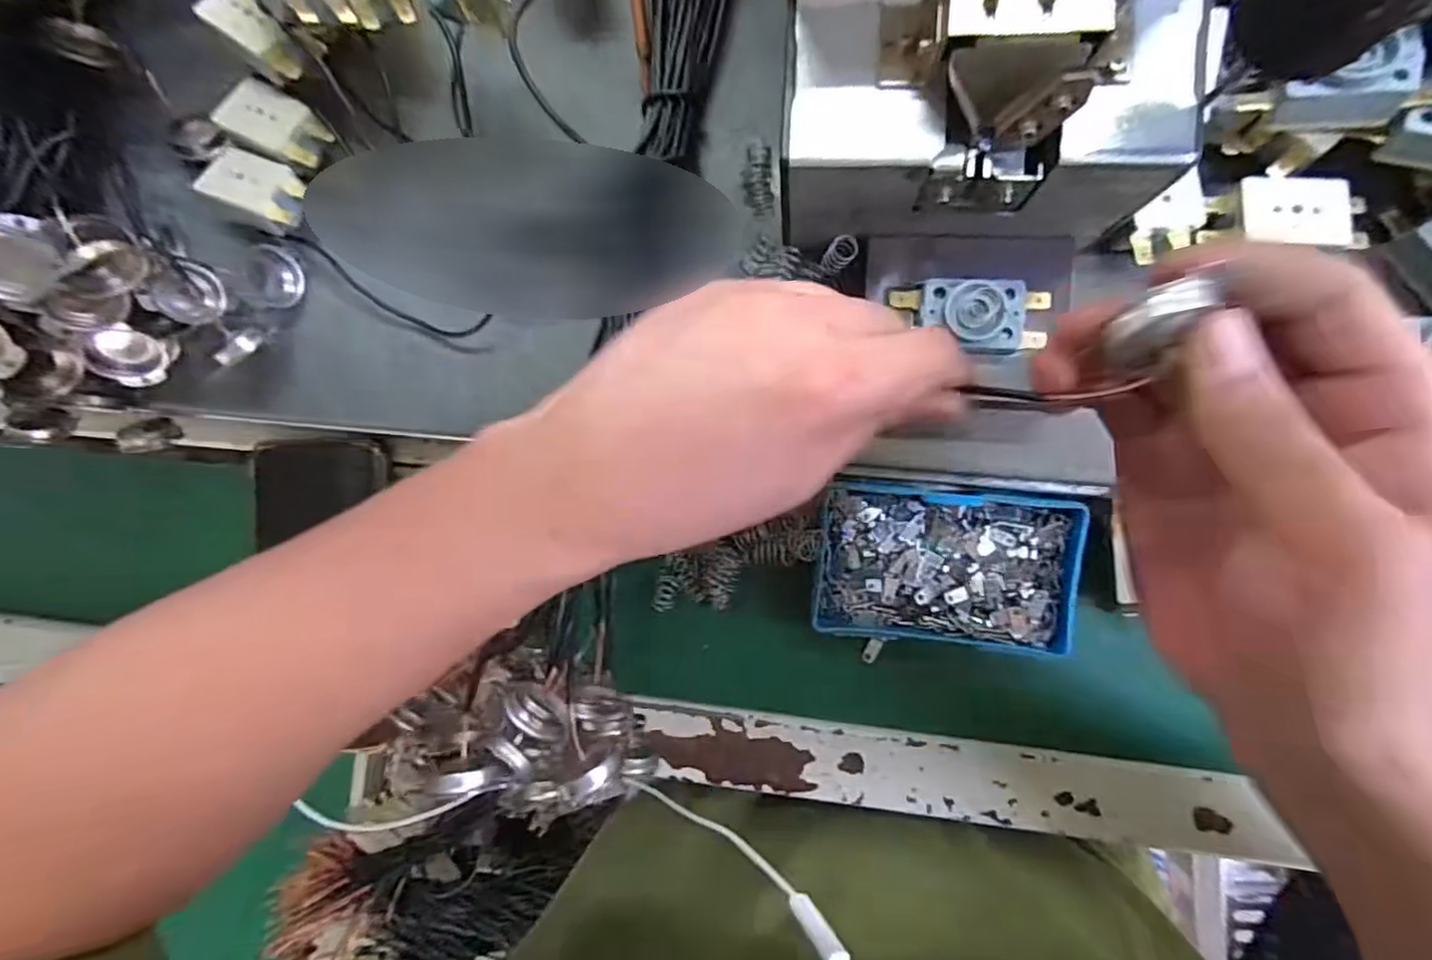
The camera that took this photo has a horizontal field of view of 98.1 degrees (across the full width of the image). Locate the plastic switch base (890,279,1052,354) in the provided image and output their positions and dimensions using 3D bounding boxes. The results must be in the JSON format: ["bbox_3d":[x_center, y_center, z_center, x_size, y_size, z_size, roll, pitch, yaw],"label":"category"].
[{"bbox_3d":[0.099,-0.063,0.244,0.055,0.017,0.029,3,92,6],"label":"plastic switch base"}]

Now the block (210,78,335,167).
[{"bbox_3d":[-0.205,-0.165,0.290,0.048,0.016,0.027,28,94,5],"label":"block"}]

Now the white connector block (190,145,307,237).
[{"bbox_3d":[-0.217,-0.137,0.293,0.044,0.019,0.031,25,94,5],"label":"white connector block"}]

